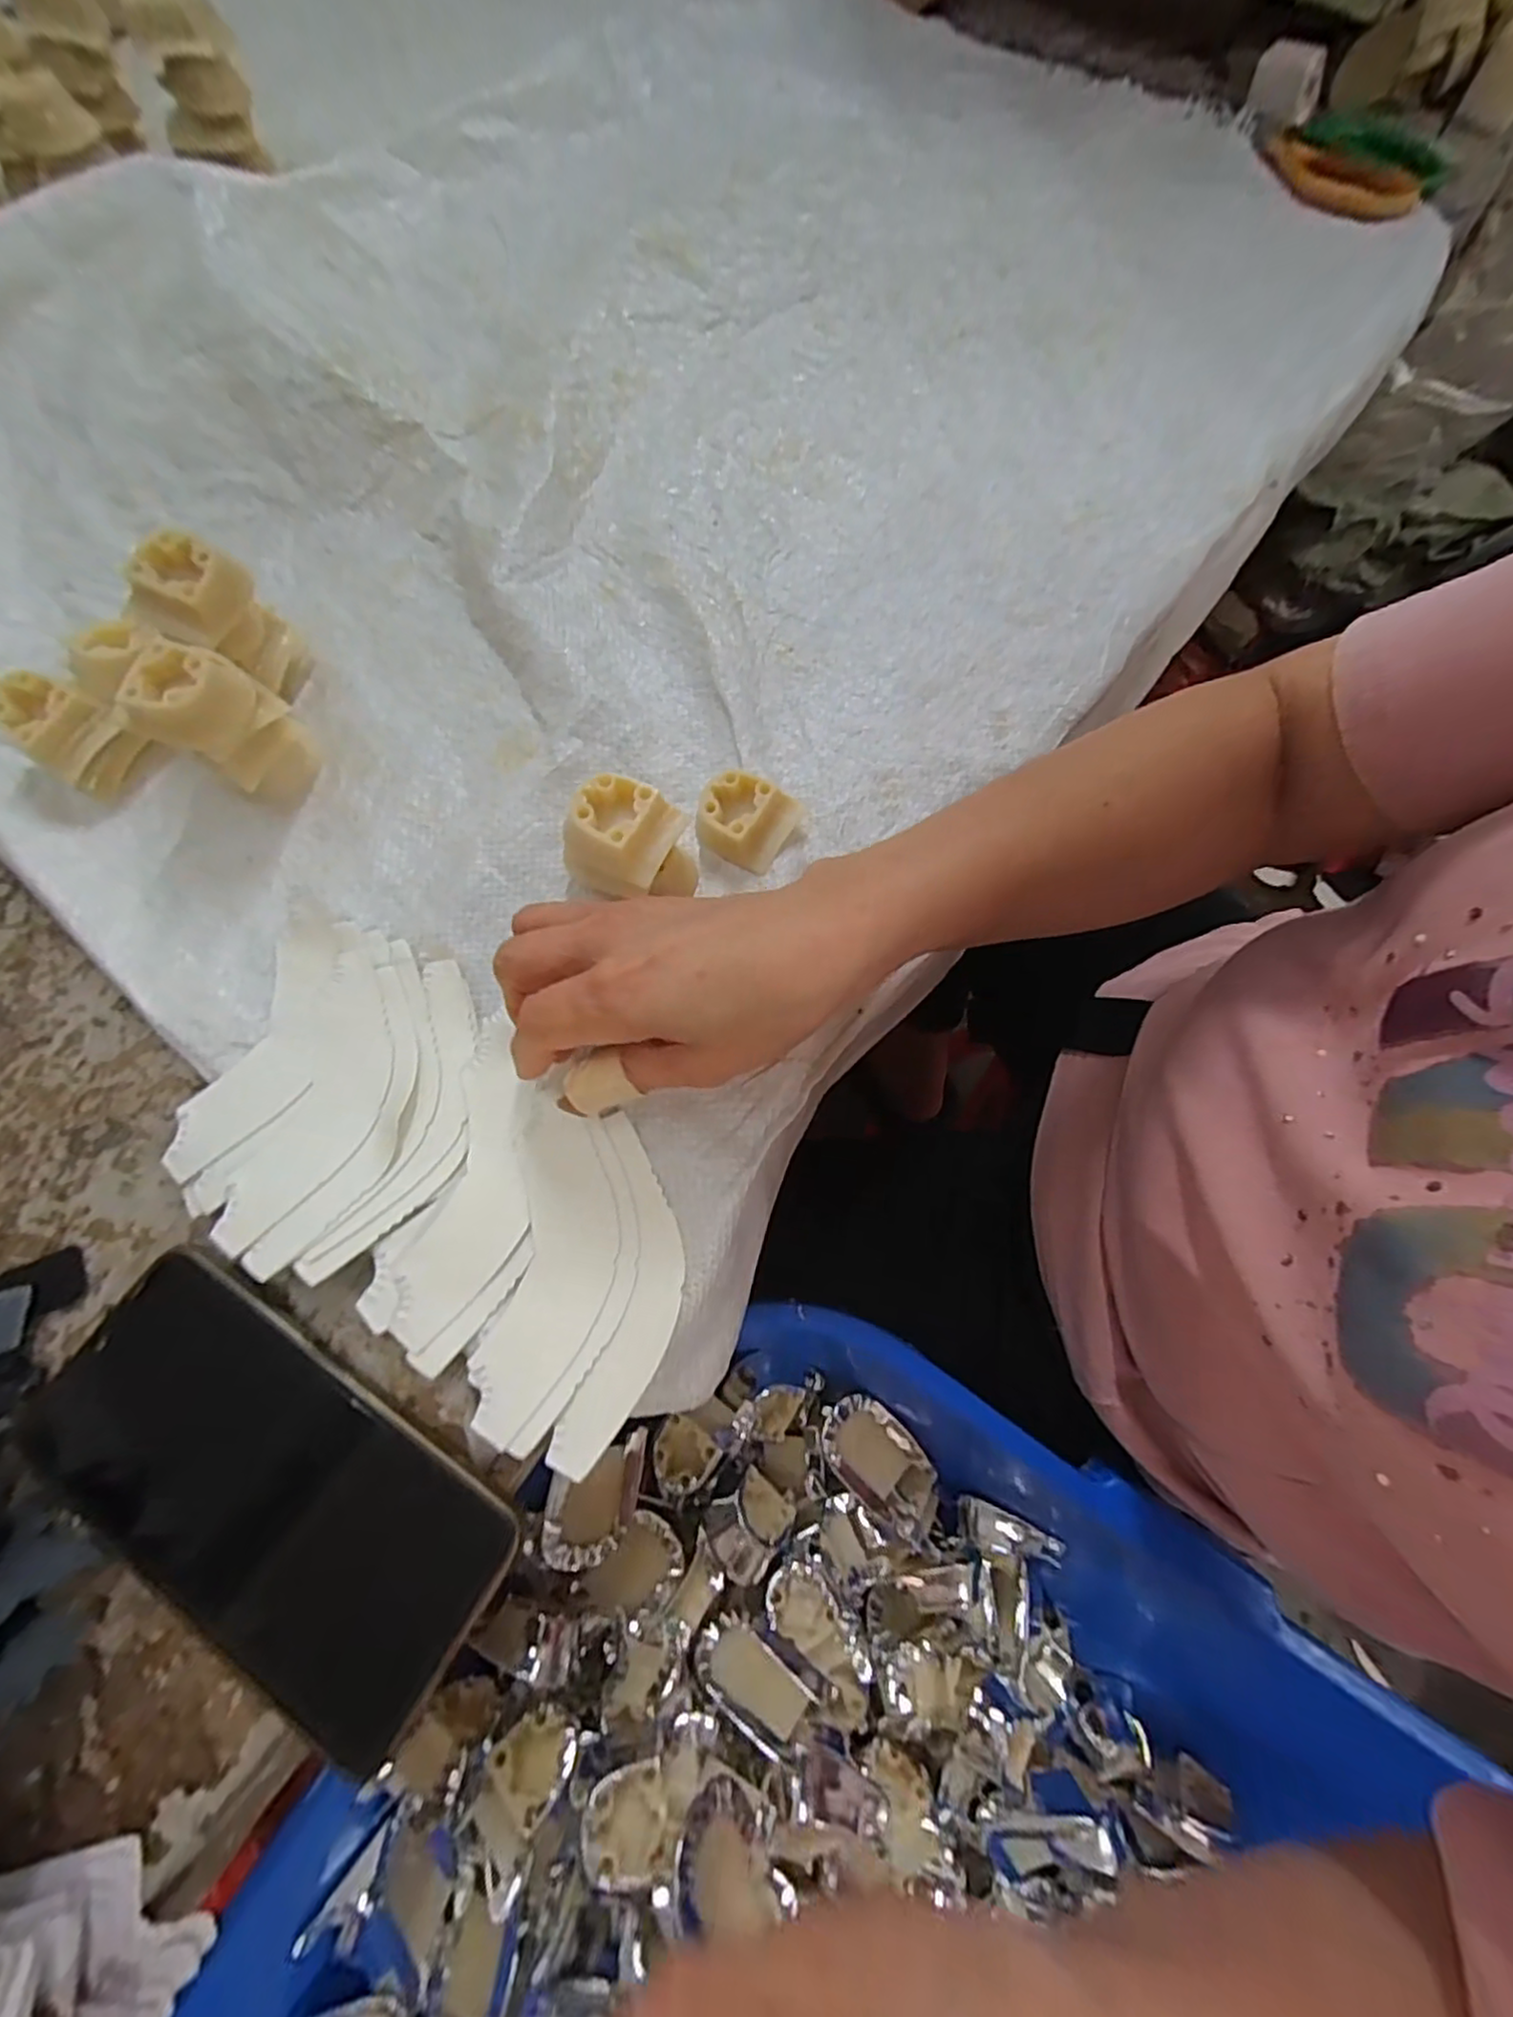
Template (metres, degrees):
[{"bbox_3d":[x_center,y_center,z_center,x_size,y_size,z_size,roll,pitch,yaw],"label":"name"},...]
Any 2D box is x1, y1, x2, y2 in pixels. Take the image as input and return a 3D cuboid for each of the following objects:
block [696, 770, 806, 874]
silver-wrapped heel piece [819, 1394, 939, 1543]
[{"bbox_3d":[-0.004,-0.084,0.300,0.038,0.021,0.036,31,74,9],"label":"block"},{"bbox_3d":[0.066,0.236,0.354,0.072,0.021,0.037,41,76,12],"label":"silver-wrapped heel piece"}]

